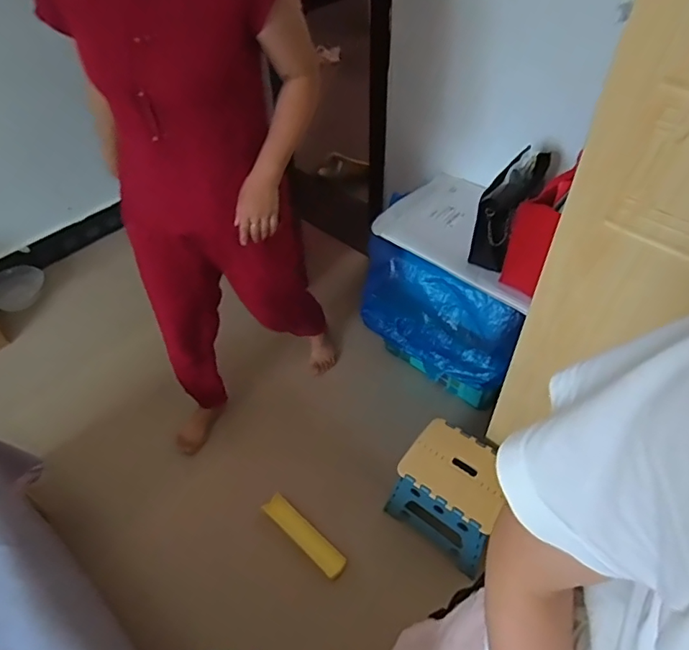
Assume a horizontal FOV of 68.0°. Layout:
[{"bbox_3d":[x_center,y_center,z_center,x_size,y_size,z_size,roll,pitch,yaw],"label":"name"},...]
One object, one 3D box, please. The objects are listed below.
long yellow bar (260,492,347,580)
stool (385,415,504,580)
[{"bbox_3d":[-0.103,0.532,1.298,0.256,0.020,0.061,34,57,28],"label":"long yellow bar"},{"bbox_3d":[0.258,0.409,1.269,0.235,0.179,0.226,25,53,22],"label":"stool"}]

